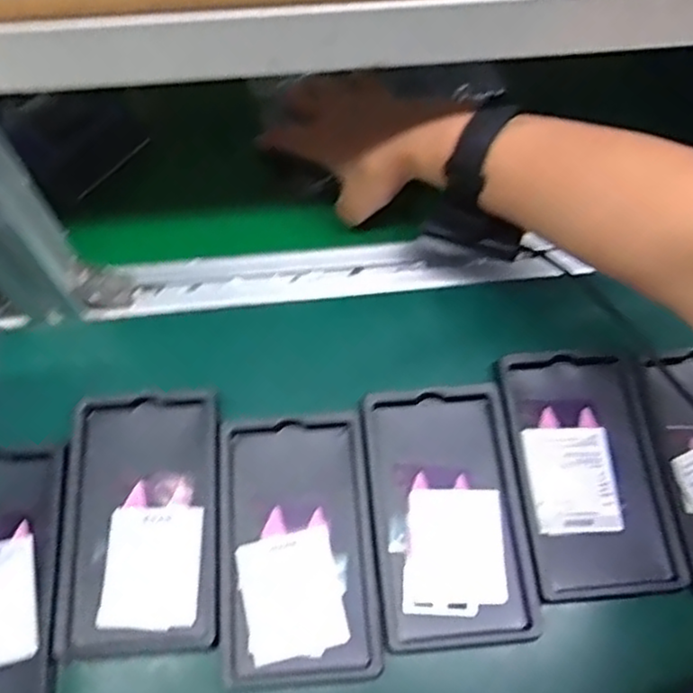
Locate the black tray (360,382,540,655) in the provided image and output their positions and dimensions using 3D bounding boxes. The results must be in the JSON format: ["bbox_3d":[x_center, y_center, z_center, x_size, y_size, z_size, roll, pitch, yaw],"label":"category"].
[{"bbox_3d":[0.063,0.103,0.447,0.091,0.014,0.159,-5,63,-4],"label":"black tray"}]

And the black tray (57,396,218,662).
[{"bbox_3d":[-0.128,0.108,0.445,0.093,0.016,0.155,-4,63,-3],"label":"black tray"}]

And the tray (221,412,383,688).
[{"bbox_3d":[-0.031,0.123,0.442,0.088,0.020,0.157,-4,63,-3],"label":"tray"}]

